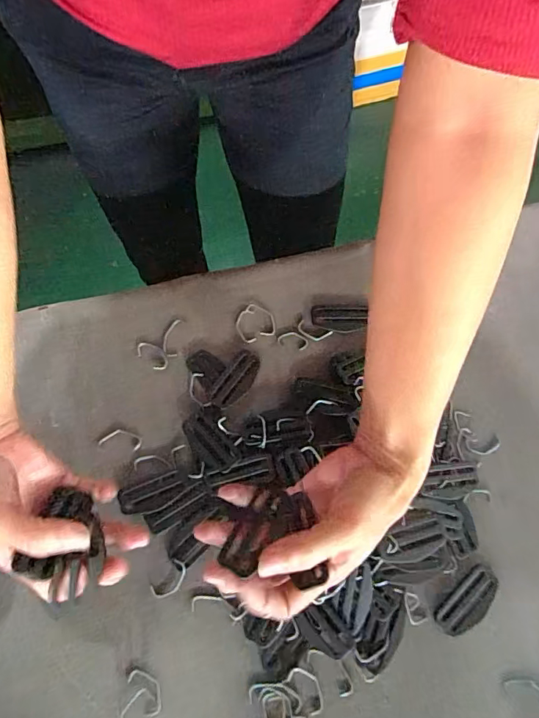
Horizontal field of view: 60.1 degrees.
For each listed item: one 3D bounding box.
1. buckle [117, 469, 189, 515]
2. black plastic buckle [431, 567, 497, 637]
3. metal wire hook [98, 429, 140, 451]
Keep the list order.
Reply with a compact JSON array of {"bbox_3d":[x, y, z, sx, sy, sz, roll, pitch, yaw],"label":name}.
[{"bbox_3d":[-0.096,0.111,0.389,0.058,0.004,0.025,-20,73,-7],"label":"buckle"},{"bbox_3d":[0.157,0.192,0.365,0.060,0.004,0.030,-38,76,-12],"label":"black plastic buckle"},{"bbox_3d":[-0.130,0.070,0.408,0.036,0.004,0.017,7,72,2],"label":"metal wire hook"}]

